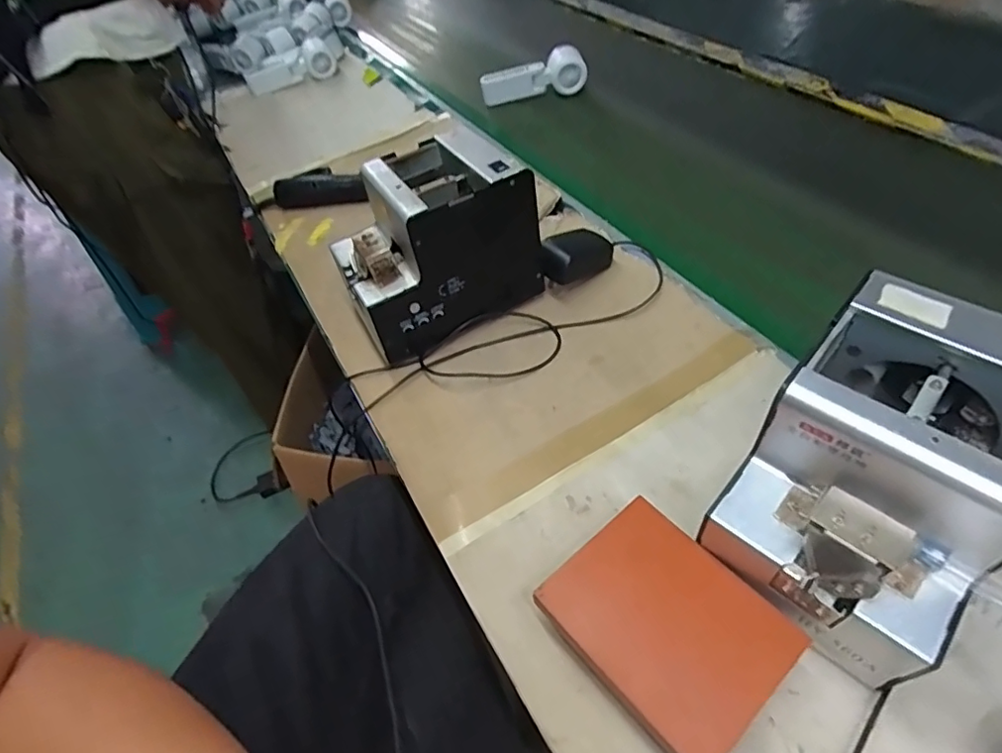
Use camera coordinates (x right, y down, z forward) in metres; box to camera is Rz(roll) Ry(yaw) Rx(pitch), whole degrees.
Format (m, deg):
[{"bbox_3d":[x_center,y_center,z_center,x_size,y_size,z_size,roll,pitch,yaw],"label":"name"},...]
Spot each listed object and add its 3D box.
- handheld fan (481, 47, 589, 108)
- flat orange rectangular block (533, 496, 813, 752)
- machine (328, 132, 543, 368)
[{"bbox_3d":[0.055,-0.491,0.906,0.170,0.051,0.059,-14,49,-3],"label":"handheld fan"},{"bbox_3d":[0.102,0.158,0.349,0.101,0.040,0.128,-36,55,-22],"label":"flat orange rectangular block"},{"bbox_3d":[-0.069,-0.137,0.554,0.182,0.143,0.135,-26,51,-15],"label":"machine"}]

